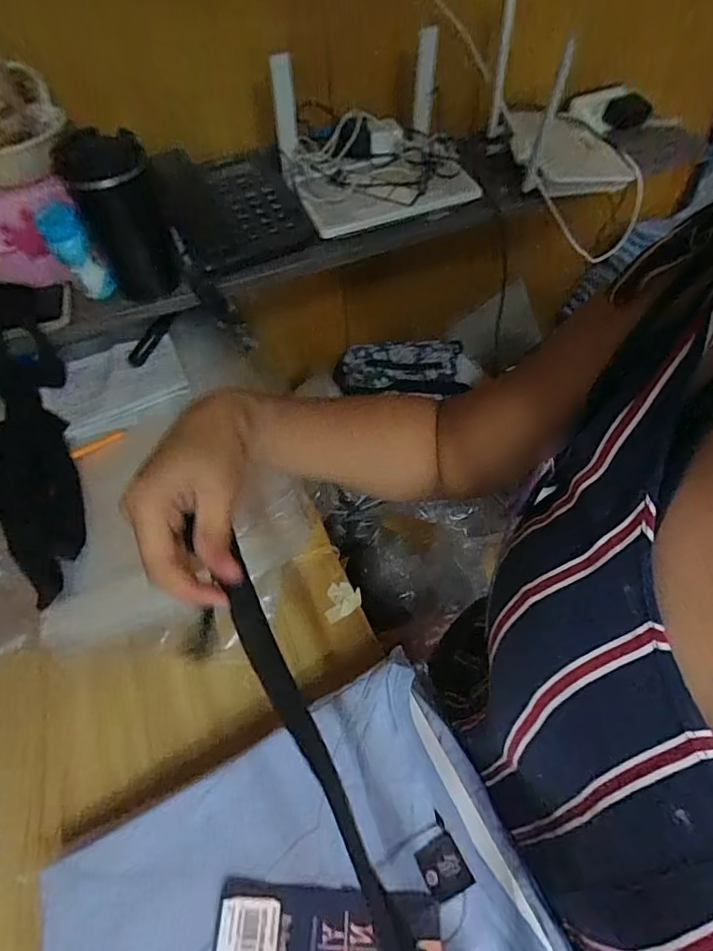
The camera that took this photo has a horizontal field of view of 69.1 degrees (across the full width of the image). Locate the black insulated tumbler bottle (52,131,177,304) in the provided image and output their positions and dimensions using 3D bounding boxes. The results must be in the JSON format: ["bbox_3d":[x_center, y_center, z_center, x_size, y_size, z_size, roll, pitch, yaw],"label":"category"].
[{"bbox_3d":[-0.251,-0.277,0.559,0.082,0.160,0.080,-26,57,-16],"label":"black insulated tumbler bottle"}]

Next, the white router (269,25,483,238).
[{"bbox_3d":[0.027,-0.426,0.642,0.236,0.127,0.171,-19,56,-11],"label":"white router"}]

